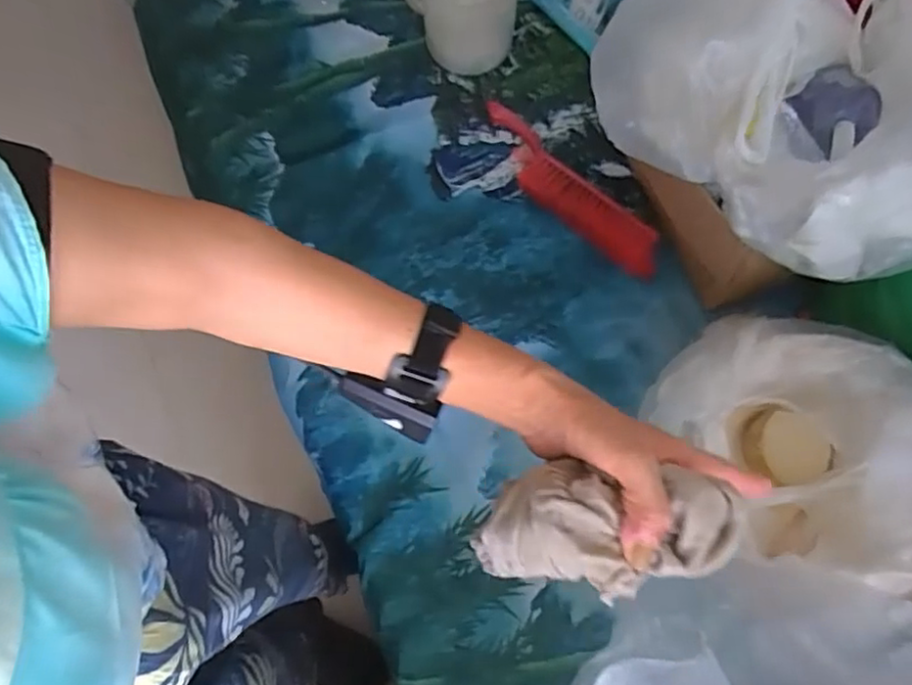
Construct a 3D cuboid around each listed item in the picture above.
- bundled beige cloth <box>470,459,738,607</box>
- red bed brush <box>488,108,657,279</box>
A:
[{"bbox_3d":[0.090,0.115,0.390,0.153,0.070,0.078,-5,71,9],"label":"bundled beige cloth"},{"bbox_3d":[0.177,-0.254,1.059,0.097,0.029,0.393,-42,76,-12],"label":"red bed brush"}]

